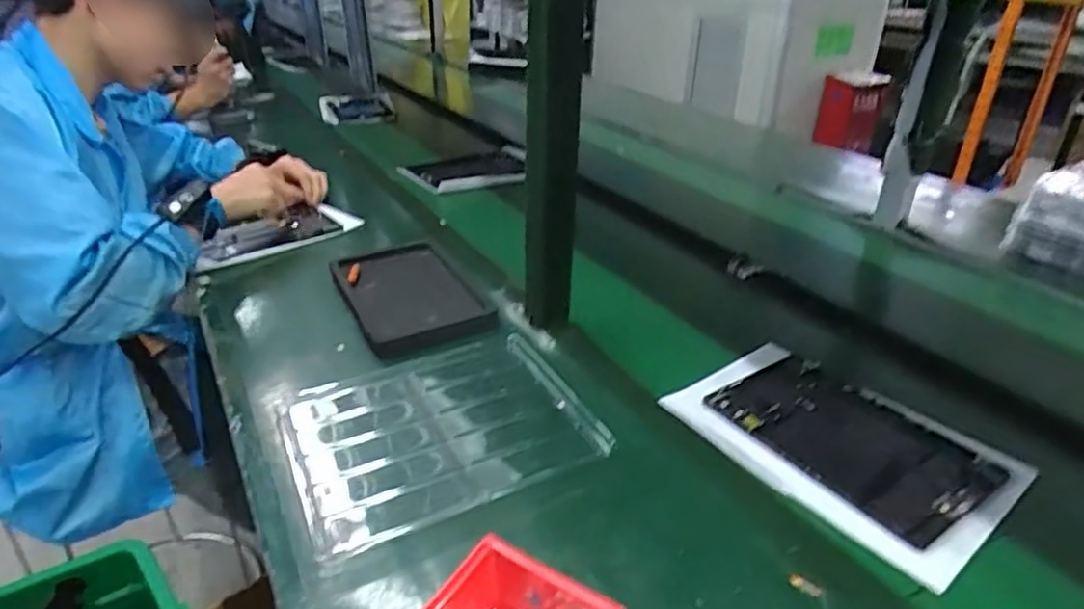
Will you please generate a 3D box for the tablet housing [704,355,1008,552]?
[{"bbox_3d":[0.295,0.127,0.641,0.153,0.008,0.232,-17,34,-32],"label":"tablet housing"}]

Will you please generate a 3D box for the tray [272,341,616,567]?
[{"bbox_3d":[-0.099,0.118,0.647,0.274,0.018,0.222,-13,31,-26],"label":"tray"}]

